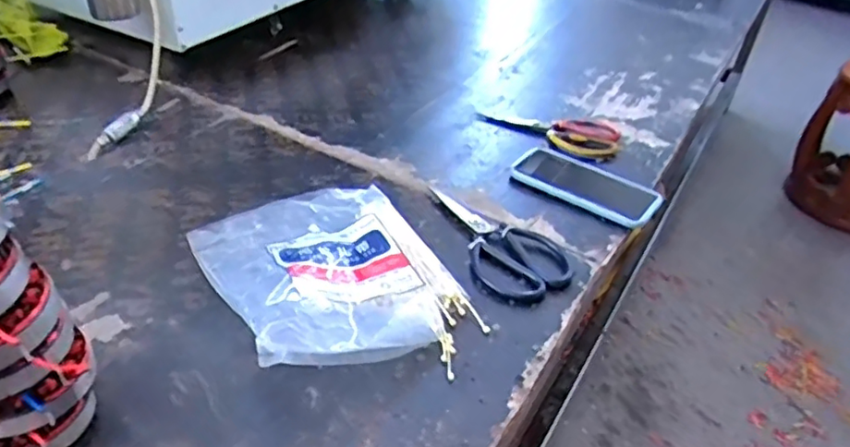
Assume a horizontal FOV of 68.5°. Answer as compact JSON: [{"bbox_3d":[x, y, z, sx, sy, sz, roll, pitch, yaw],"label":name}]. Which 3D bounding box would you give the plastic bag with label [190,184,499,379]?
[{"bbox_3d":[-0.087,0.031,0.576,0.201,0.059,0.254,-13,41,-26],"label":"plastic bag with label"}]

